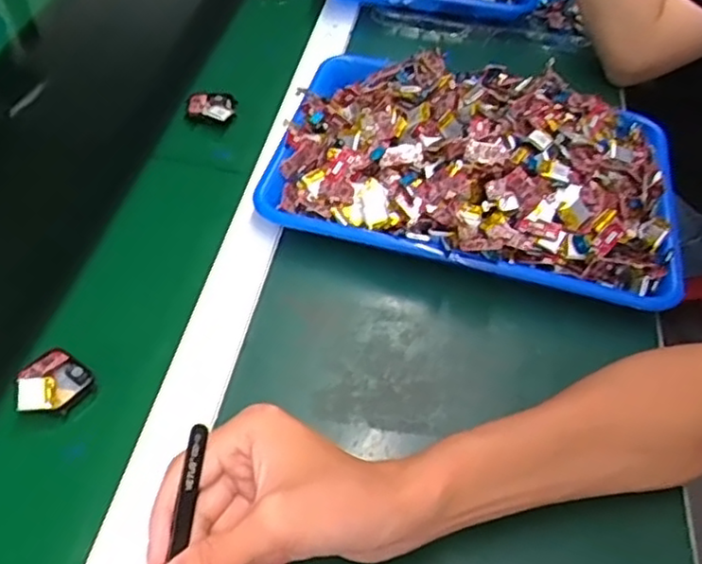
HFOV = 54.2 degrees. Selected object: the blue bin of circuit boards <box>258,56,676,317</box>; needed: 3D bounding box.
[{"bbox_3d":[0.107,-0.105,0.579,0.328,0.068,0.236,12,48,8],"label":"blue bin of circuit boards"}]

